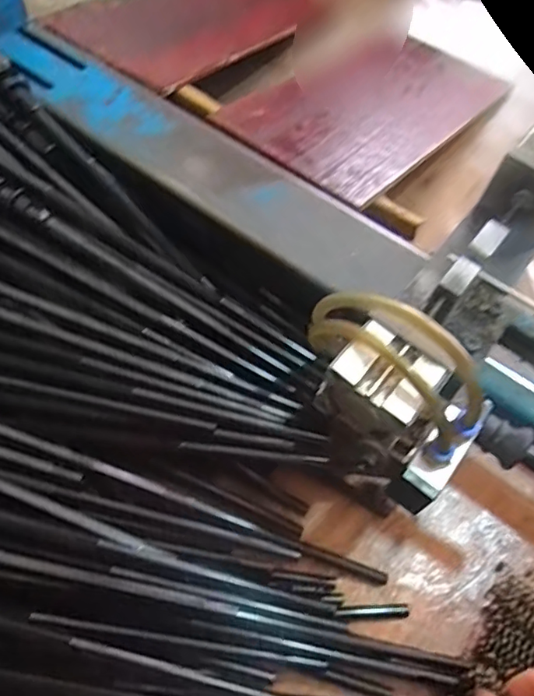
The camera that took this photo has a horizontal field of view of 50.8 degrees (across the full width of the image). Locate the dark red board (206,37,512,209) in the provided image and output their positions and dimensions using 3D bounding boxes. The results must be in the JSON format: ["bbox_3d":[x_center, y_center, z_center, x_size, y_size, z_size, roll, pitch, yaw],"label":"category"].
[{"bbox_3d":[0.118,-0.256,0.587,0.168,0.013,0.354,35,52,15],"label":"dark red board"}]

